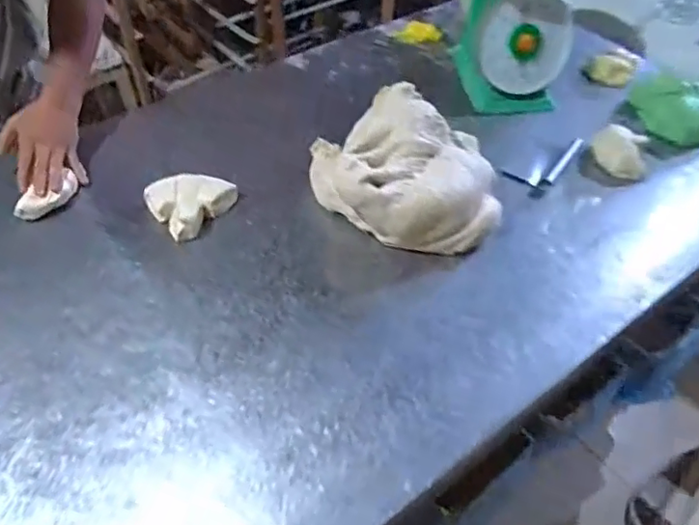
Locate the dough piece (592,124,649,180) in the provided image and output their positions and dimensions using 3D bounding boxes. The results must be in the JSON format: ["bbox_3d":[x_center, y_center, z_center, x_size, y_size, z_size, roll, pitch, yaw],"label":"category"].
[{"bbox_3d":[0.505,-0.204,1.046,0.107,0.051,0.078,28,54,19],"label":"dough piece"}]

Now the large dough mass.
[{"bbox_3d":[0.100,-0.143,0.918,0.266,0.154,0.259,-13,55,-15],"label":"large dough mass"}]

